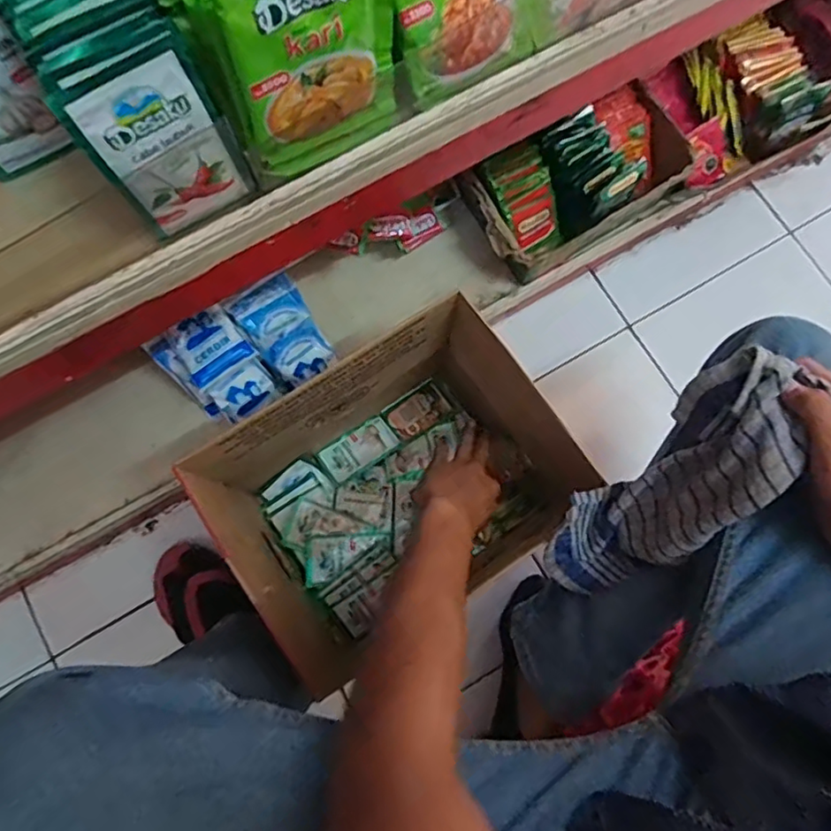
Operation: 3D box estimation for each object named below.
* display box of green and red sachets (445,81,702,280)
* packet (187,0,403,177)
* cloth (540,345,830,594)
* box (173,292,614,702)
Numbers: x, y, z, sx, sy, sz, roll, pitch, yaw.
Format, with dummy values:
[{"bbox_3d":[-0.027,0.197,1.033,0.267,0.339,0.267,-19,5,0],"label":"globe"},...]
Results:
[{"bbox_3d":[0.213,-0.308,0.780,0.287,0.102,0.163,-24,79,-7],"label":"display box of green and red sachets"},{"bbox_3d":[-0.051,-0.179,0.300,0.092,0.116,0.017,-27,79,-7],"label":"packet"},{"bbox_3d":[0.199,0.066,0.481,0.084,0.264,0.059,37,39,6],"label":"cloth"},{"bbox_3d":[-0.027,0.084,0.662,0.319,0.262,0.240,-31,80,-8],"label":"box"}]

